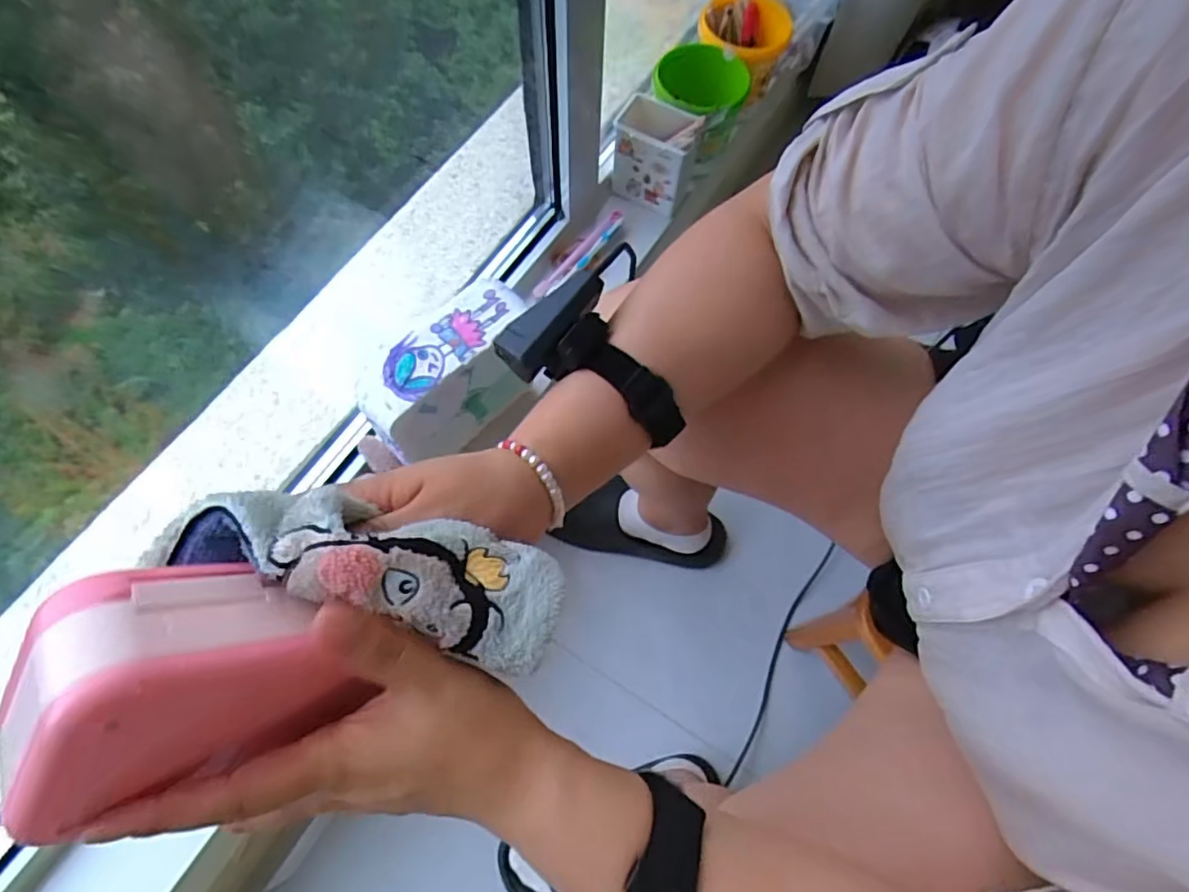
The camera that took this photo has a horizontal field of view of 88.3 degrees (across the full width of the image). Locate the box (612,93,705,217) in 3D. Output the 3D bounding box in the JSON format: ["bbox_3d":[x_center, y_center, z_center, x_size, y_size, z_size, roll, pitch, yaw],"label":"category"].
[{"bbox_3d":[0.086,-0.424,0.885,0.109,0.123,0.082,26,69,9],"label":"box"}]

